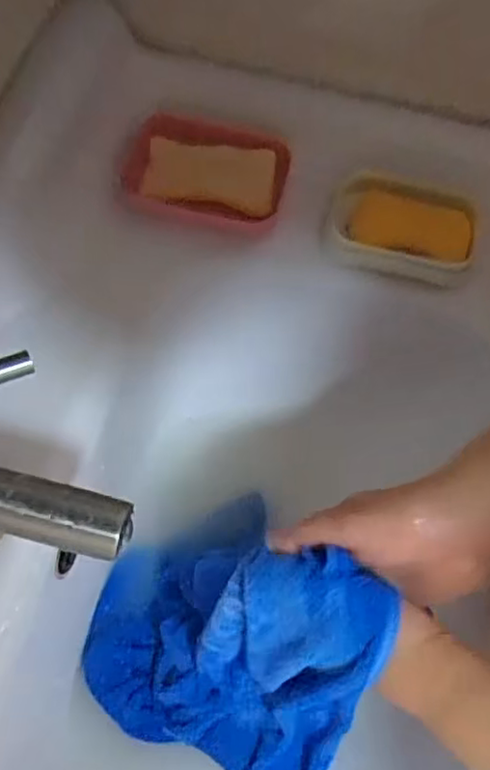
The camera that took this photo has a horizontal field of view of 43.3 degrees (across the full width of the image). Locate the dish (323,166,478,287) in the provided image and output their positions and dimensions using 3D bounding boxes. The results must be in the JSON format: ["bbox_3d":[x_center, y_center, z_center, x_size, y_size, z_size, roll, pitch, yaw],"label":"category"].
[{"bbox_3d":[0.125,-0.131,0.499,0.114,0.029,0.088,10,66,2],"label":"dish"}]

